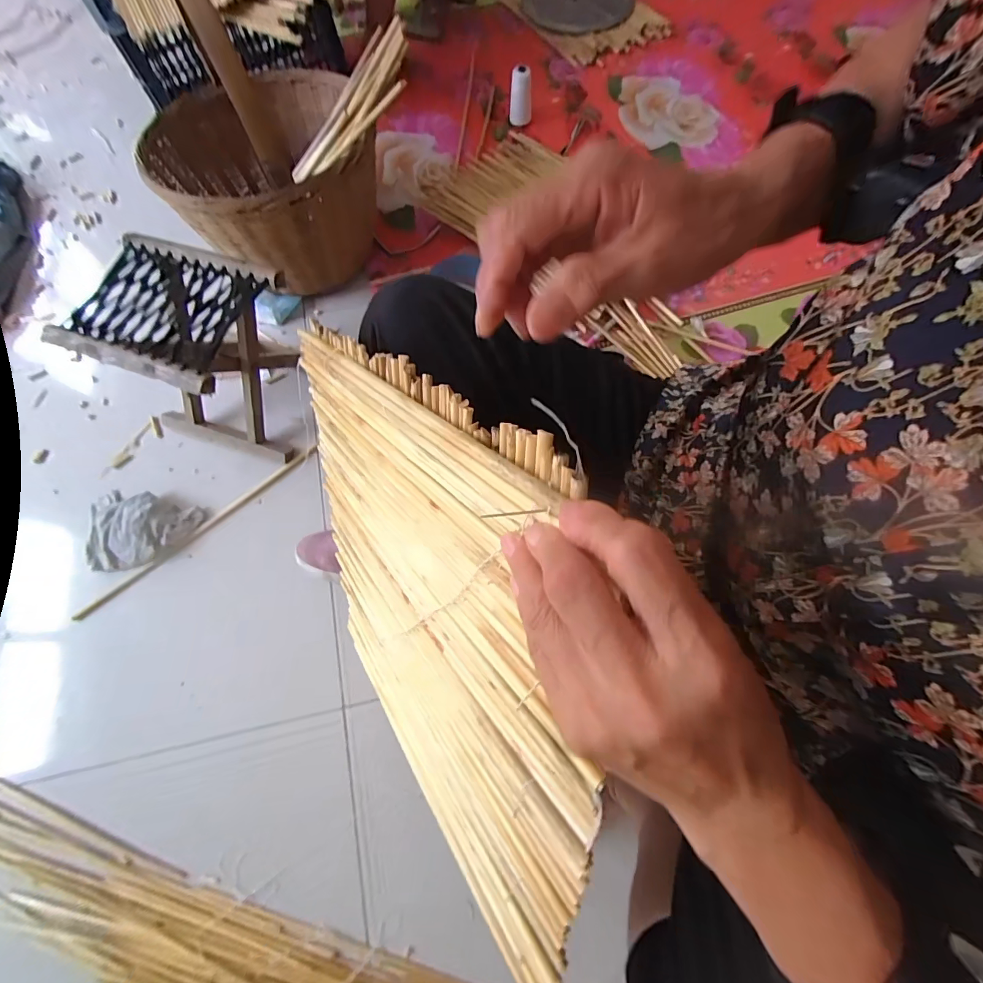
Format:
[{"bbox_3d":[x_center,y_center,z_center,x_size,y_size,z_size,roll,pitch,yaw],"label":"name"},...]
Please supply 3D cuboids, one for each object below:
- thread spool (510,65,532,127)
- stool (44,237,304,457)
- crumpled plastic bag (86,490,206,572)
[{"bbox_3d":[0.075,-0.996,1.095,0.057,0.126,0.044,1,70,1],"label":"thread spool"},{"bbox_3d":[-0.476,-0.226,0.750,0.257,0.266,0.225,18,72,7],"label":"stool"},{"bbox_3d":[-0.628,0.070,0.750,0.201,0.049,0.141,8,71,3],"label":"crumpled plastic bag"}]

